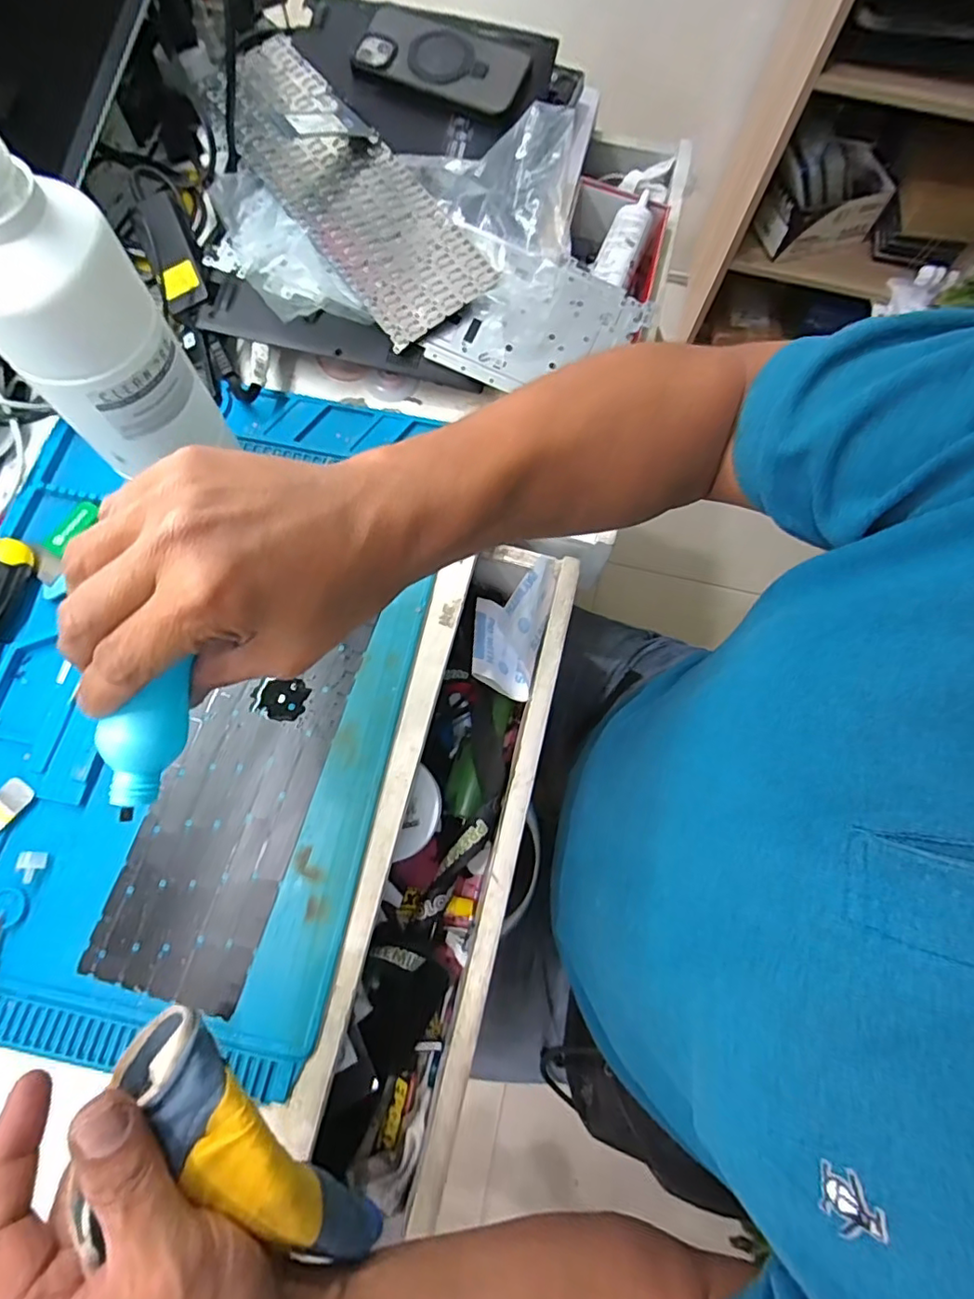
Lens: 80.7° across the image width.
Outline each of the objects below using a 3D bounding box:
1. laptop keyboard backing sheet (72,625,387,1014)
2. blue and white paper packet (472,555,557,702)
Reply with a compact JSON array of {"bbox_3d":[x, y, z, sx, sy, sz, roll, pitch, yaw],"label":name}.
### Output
[{"bbox_3d":[-0.167,0.096,0.380,0.096,0.007,0.239,15,73,3],"label":"laptop keyboard backing sheet"},{"bbox_3d":[0.018,-0.022,0.464,0.057,0.060,0.106,12,73,2],"label":"blue and white paper packet"}]

